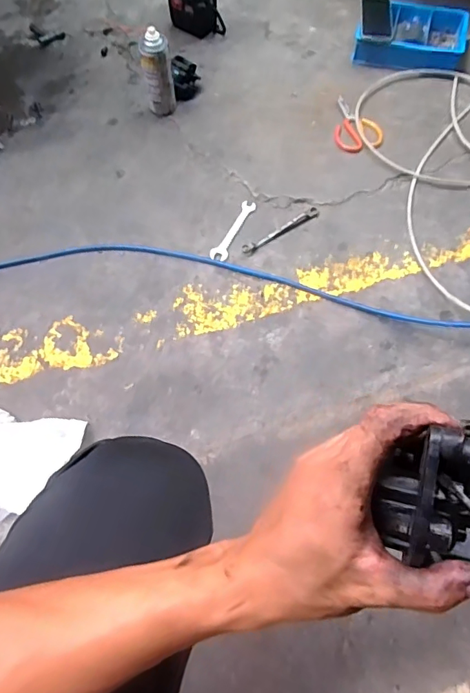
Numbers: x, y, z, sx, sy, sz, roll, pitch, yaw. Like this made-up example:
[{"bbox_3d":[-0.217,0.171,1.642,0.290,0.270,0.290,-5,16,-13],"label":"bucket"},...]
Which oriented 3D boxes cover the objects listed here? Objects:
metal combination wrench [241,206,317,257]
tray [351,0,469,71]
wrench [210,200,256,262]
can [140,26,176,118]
[{"bbox_3d":[0.097,-0.244,1.008,0.189,0.007,0.029,-33,73,-11],"label":"metal combination wrench"},{"bbox_3d":[0.426,-0.762,1.166,0.262,0.055,0.166,7,70,3],"label":"tray"},{"bbox_3d":[-0.003,-0.246,1.011,0.034,0.008,0.159,25,72,10],"label":"wrench"},{"bbox_3d":[-0.175,-0.613,1.073,0.068,0.176,0.069,-9,70,-2],"label":"can"}]

